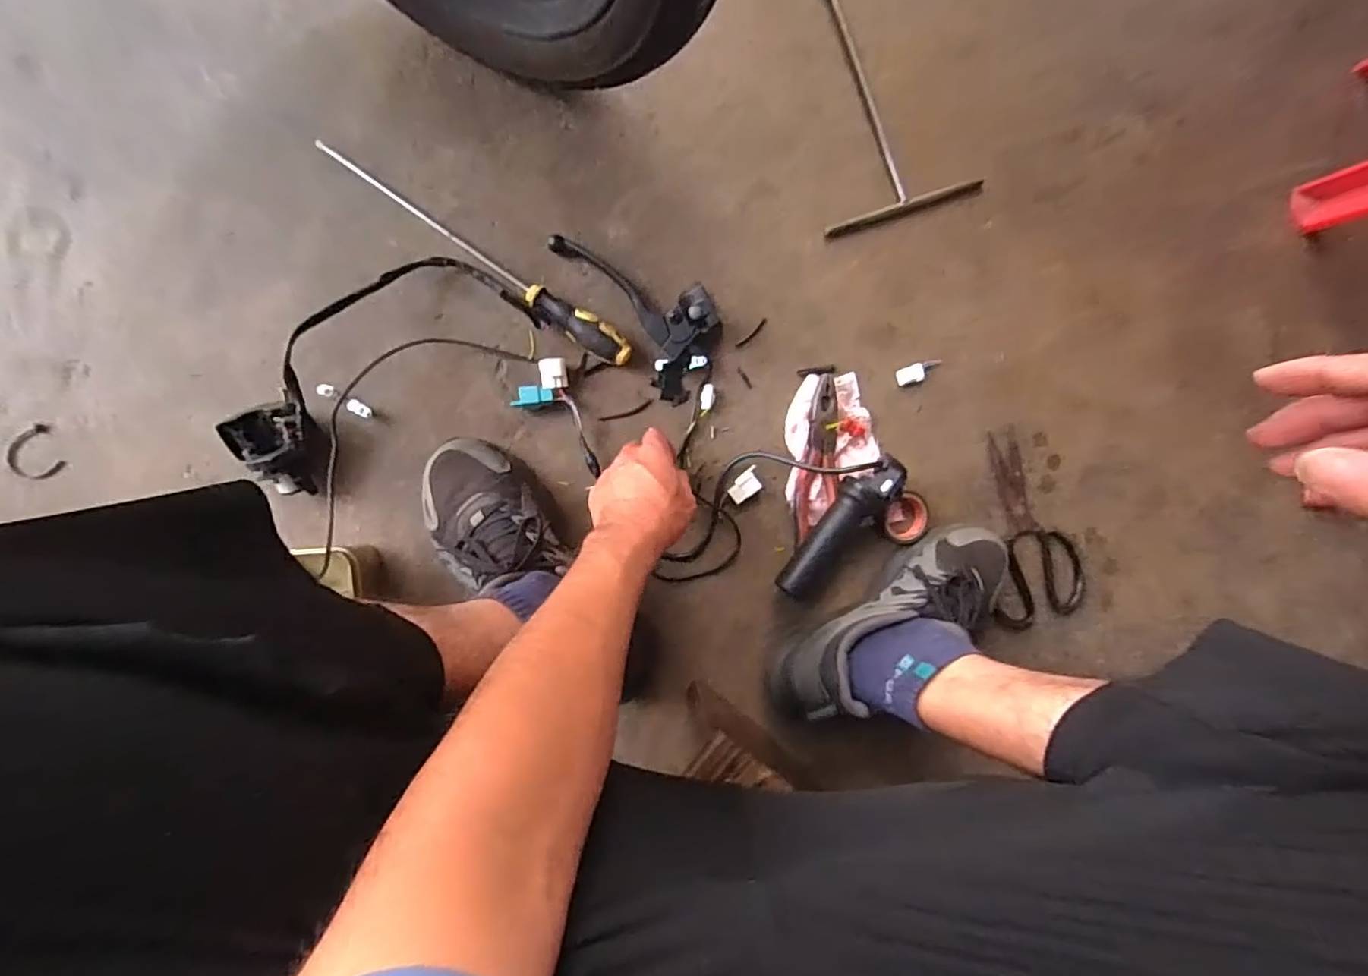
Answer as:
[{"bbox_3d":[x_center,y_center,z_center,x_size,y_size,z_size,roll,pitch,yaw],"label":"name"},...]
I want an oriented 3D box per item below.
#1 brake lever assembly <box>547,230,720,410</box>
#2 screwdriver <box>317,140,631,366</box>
[{"bbox_3d":[-0.028,-0.191,0.572,0.104,0.052,0.197,-37,94,-8],"label":"brake lever assembly"},{"bbox_3d":[-0.194,-0.218,0.552,0.336,0.026,0.029,34,83,-6],"label":"screwdriver"}]

